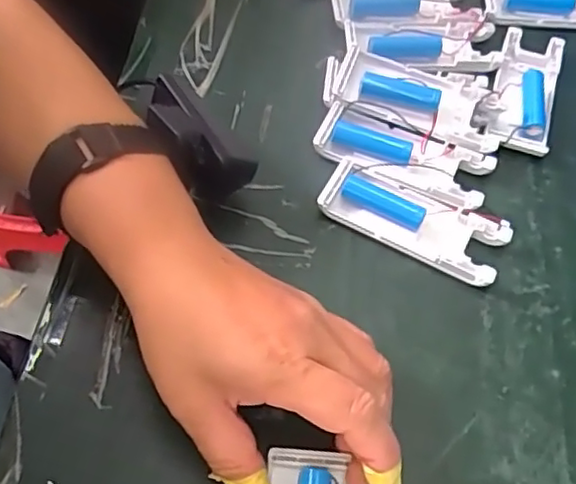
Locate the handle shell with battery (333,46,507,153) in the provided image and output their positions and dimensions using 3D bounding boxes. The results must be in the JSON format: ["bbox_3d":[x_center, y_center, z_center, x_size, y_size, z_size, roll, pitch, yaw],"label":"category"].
[{"bbox_3d":[0.083,-0.090,0.394,0.101,0.023,0.041,20,61,9],"label":"handle shell with battery"}]

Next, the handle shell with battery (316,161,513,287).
[{"bbox_3d":[0.072,-0.014,0.360,0.103,0.016,0.042,25,62,12],"label":"handle shell with battery"}]

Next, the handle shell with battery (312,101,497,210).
[{"bbox_3d":[0.070,-0.053,0.382,0.103,0.013,0.038,22,62,10],"label":"handle shell with battery"}]

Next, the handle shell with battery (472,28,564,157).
[{"bbox_3d":[0.154,-0.105,0.412,0.047,0.019,0.102,19,61,8],"label":"handle shell with battery"}]

